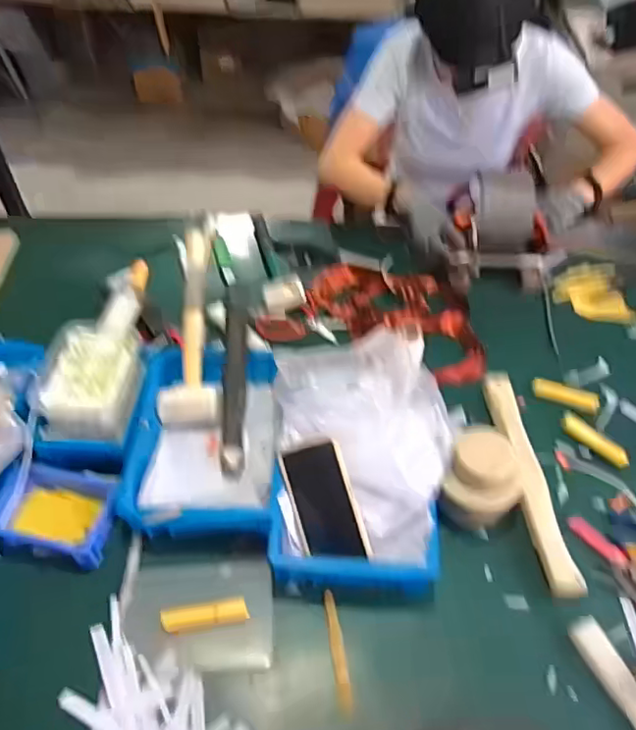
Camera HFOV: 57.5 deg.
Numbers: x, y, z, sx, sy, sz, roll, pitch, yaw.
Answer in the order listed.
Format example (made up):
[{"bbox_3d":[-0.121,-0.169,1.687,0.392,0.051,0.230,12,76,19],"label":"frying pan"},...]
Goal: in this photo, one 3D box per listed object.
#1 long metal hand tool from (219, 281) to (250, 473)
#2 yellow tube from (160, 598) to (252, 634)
[{"bbox_3d":[-0.121,0.015,0.847,0.033,0.031,0.288,0,67,-2],"label":"long metal hand tool"},{"bbox_3d":[-0.136,0.302,0.701,0.100,0.023,0.026,-8,52,-9],"label":"yellow tube"}]

